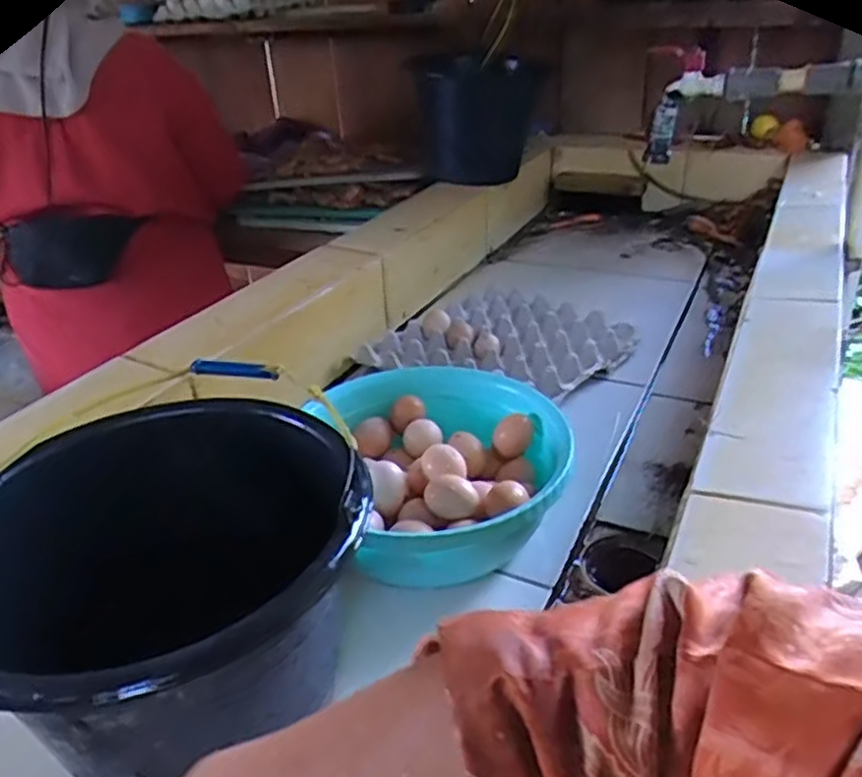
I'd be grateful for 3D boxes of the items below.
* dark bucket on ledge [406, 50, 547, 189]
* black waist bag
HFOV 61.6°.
[{"bbox_3d":[0.084,-0.495,1.323,0.179,0.211,0.200,-27,37,-31],"label":"dark bucket on ledge"},{"bbox_3d":[-0.652,-0.256,1.322,0.260,0.126,0.062,-8,31,-4],"label":"black waist bag"}]

